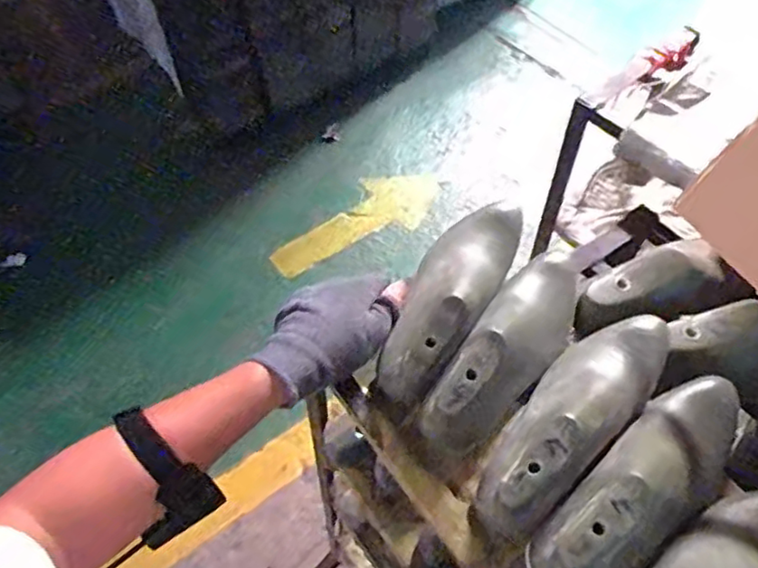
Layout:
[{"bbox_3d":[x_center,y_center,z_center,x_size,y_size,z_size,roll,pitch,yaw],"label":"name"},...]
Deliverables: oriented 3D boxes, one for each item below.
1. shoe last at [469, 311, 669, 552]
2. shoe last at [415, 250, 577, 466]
[{"bbox_3d":[0.168,0.099,0.515,0.073,0.076,0.247,39,64,24],"label":"shoe last"},{"bbox_3d":[0.120,0.055,0.572,0.074,0.097,0.238,32,47,20],"label":"shoe last"}]

